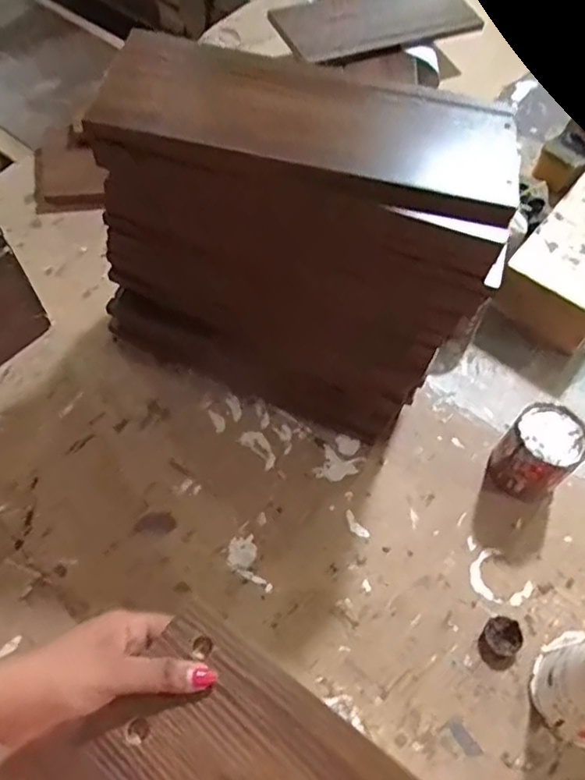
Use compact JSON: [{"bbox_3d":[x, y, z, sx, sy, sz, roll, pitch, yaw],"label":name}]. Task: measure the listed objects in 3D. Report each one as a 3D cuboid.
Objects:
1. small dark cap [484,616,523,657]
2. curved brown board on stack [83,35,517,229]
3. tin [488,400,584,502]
[{"bbox_3d":[0.173,0.202,0.509,0.028,0.014,0.028,2,58,-3],"label":"small dark cap"},{"bbox_3d":[0.018,-0.183,0.436,0.292,0.021,0.083,8,89,-8],"label":"curved brown board on stack"},{"bbox_3d":[0.225,0.059,0.569,0.067,0.075,0.063,2,58,-3],"label":"tin"}]

